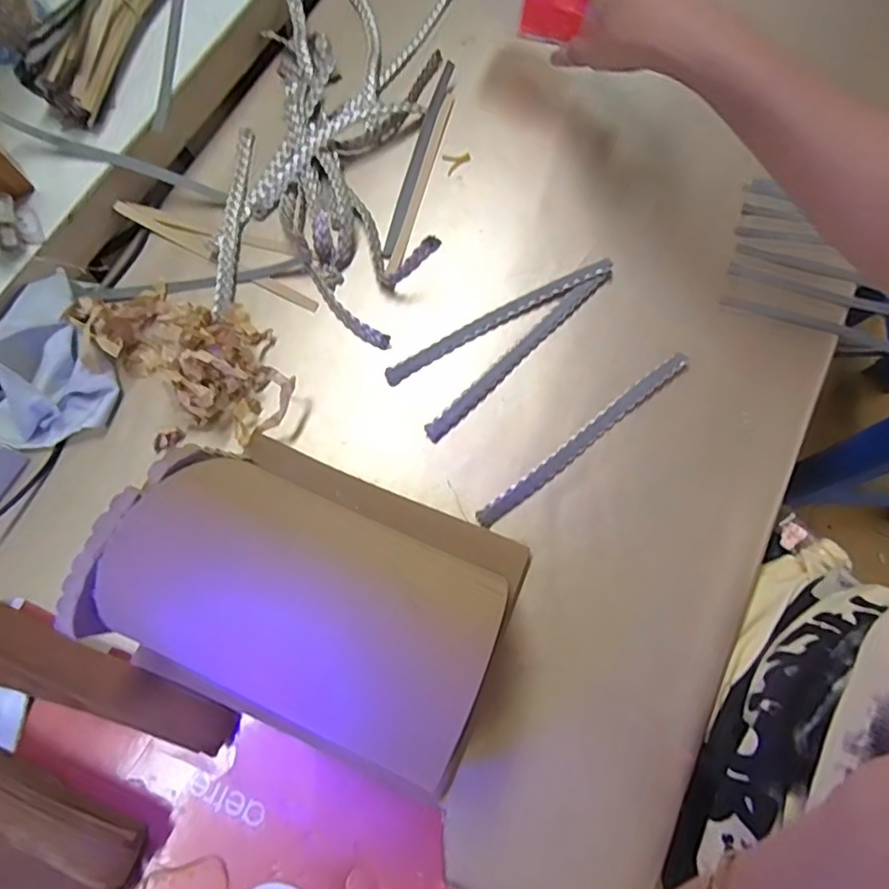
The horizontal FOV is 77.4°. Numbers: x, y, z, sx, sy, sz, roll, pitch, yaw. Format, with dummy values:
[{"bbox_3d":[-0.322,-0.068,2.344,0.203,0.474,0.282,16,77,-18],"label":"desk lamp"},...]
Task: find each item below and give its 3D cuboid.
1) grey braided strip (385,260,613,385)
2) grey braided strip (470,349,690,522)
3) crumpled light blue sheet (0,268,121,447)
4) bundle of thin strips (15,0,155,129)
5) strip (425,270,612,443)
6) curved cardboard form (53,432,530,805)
[{"bbox_3d":[0.041,-0.094,0.417,0.190,0.012,0.013,-28,75,-7],"label":"grey braided strip"},{"bbox_3d":[0.099,-0.004,0.390,0.189,0.008,0.011,-37,76,-10],"label":"grey braided strip"},{"bbox_3d":[-0.280,-0.064,0.397,0.086,0.044,0.129,16,74,5],"label":"crumpled light blue sheet"},{"bbox_3d":[-0.274,-0.356,0.448,0.064,0.052,0.207,6,74,3],"label":"bundle of thin strips"},{"bbox_3d":[0.055,-0.069,0.410,0.184,0.009,0.012,-43,77,-11],"label":"strip"},{"bbox_3d":[-0.066,0.084,0.313,0.207,0.107,0.150,23,75,7],"label":"curved cardboard form"}]

